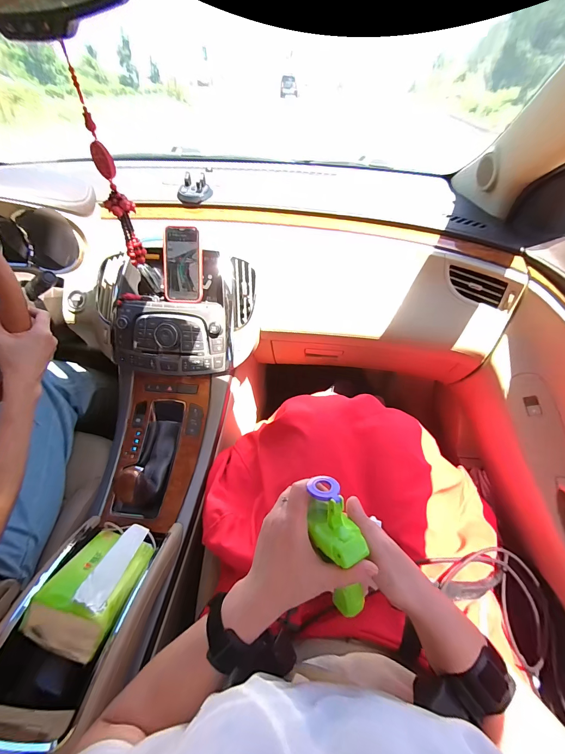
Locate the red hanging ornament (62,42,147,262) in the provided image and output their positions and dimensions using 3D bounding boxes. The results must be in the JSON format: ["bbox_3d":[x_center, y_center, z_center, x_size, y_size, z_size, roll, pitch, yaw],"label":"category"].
[{"bbox_3d":[-0.249,-0.285,0.444,0.036,0.242,0.032,-21,49,-18],"label":"red hanging ornament"}]

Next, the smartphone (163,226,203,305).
[{"bbox_3d":[-0.211,-0.236,0.649,0.080,0.151,0.018,4,13,0],"label":"smartphone"}]

